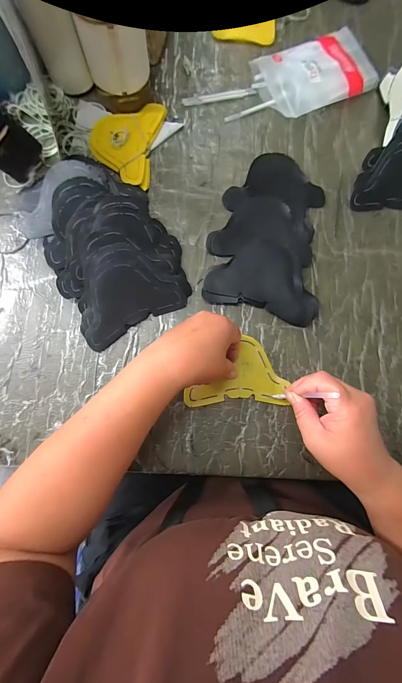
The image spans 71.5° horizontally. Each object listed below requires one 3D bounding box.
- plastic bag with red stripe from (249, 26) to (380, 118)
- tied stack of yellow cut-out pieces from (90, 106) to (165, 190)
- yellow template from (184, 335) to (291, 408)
[{"bbox_3d":[0.180,-0.408,0.427,0.184,0.034,0.102,-18,83,-5],"label":"plastic bag with red stripe"},{"bbox_3d":[-0.111,-0.294,0.405,0.094,0.015,0.139,11,81,0],"label":"tied stack of yellow cut-out pieces"},{"bbox_3d":[0.043,0.038,0.355,0.125,0.005,0.083,-1,81,-2],"label":"yellow template"}]

